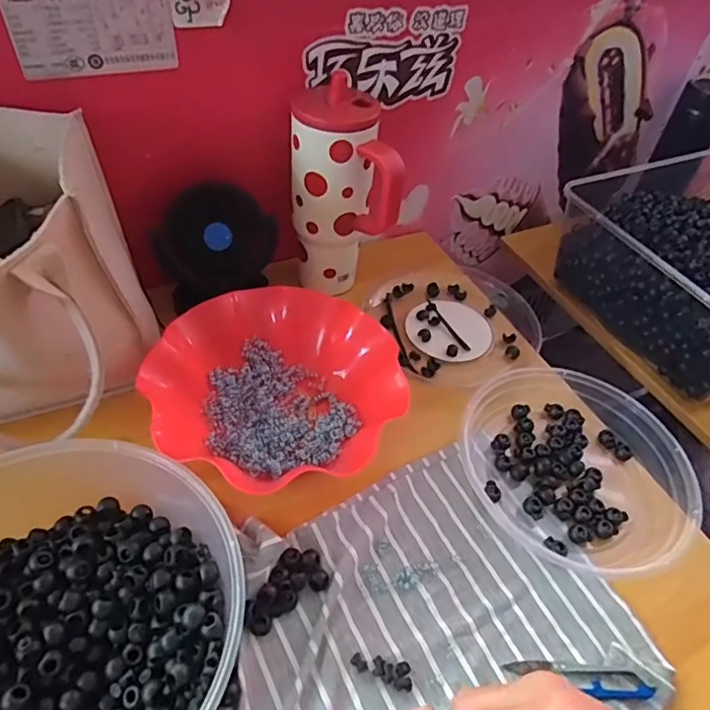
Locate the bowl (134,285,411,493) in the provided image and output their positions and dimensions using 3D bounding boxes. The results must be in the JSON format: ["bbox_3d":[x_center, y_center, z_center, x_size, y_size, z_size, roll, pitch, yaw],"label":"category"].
[{"bbox_3d":[-0.067,0.025,0.516,0.212,0.059,0.205,4,47,-4],"label":"bowl"}]

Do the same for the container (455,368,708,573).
[{"bbox_3d":[0.201,0.100,0.497,0.181,0.038,0.208,-30,57,-30],"label":"container"}]

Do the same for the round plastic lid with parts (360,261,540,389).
[{"bbox_3d":[0.110,-0.040,0.644,0.185,0.026,0.182,4,47,-4],"label":"round plastic lid with parts"}]

